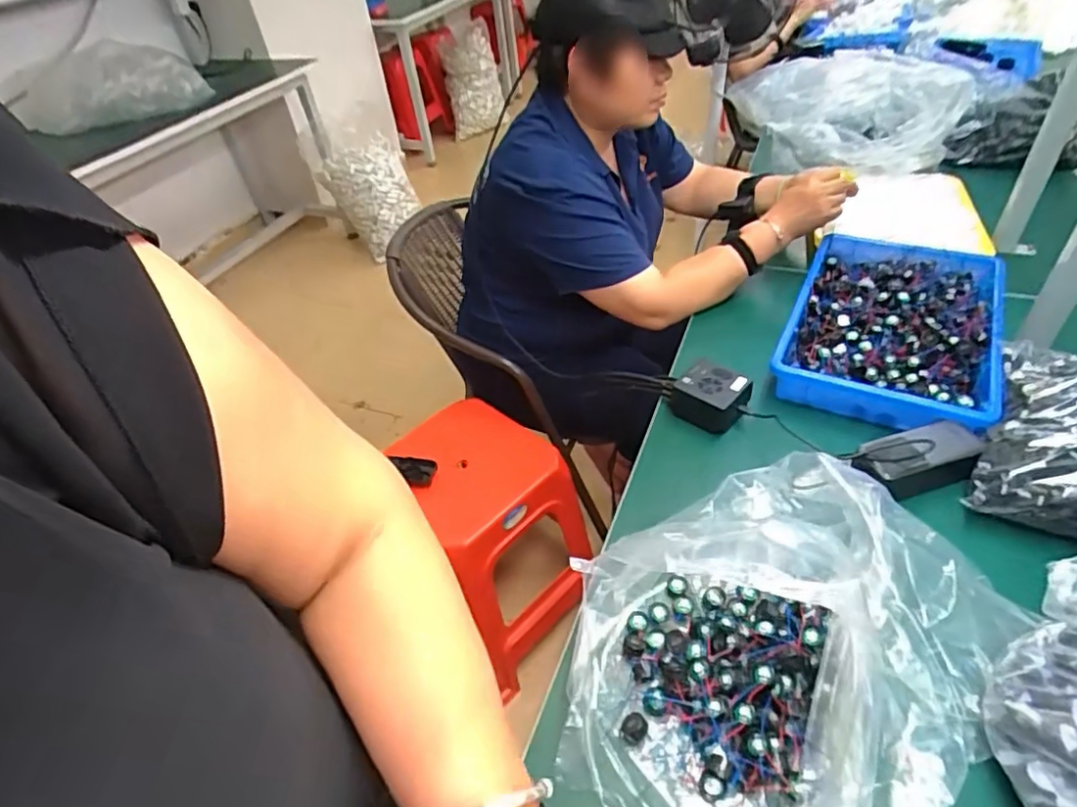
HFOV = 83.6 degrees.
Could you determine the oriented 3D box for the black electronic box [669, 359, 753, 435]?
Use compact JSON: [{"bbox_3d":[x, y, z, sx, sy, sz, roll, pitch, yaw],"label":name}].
[{"bbox_3d":[0.218,-0.009,0.766,0.082,0.052,0.063,31,55,34],"label":"black electronic box"}]

